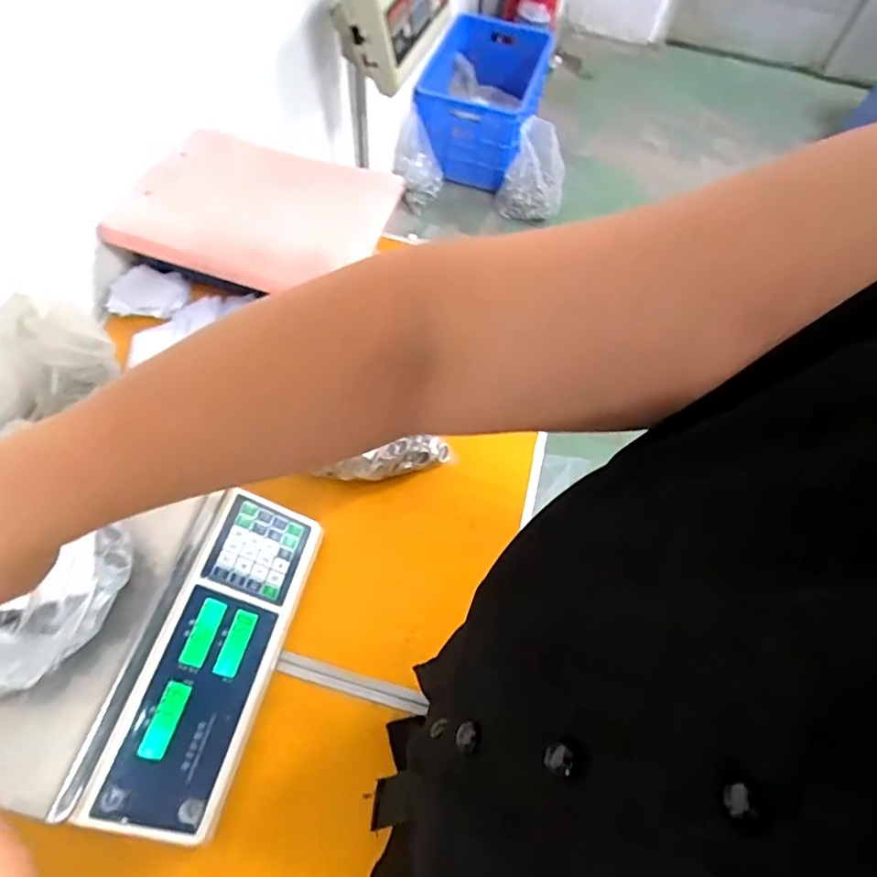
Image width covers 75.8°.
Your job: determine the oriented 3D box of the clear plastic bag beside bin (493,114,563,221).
[{"bbox_3d":[0.300,-0.834,1.775,0.208,0.313,0.156,15,60,4],"label":"clear plastic bag beside bin"}]

